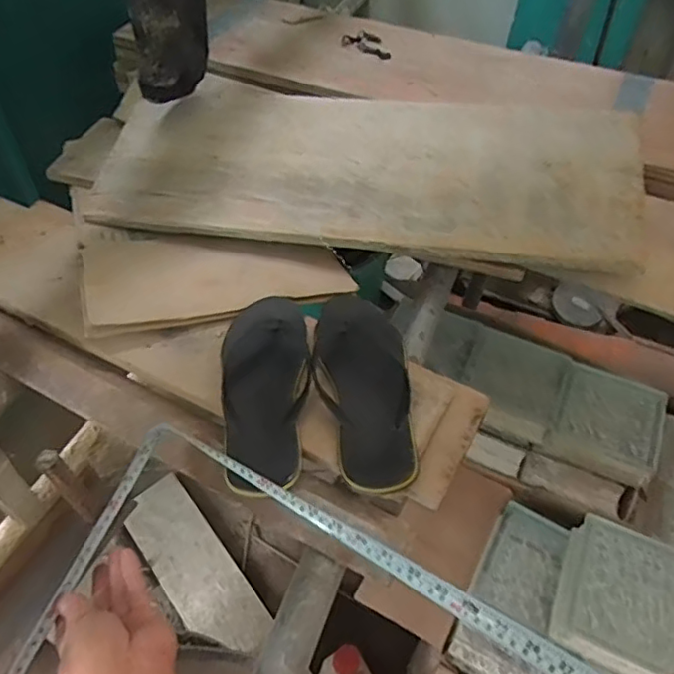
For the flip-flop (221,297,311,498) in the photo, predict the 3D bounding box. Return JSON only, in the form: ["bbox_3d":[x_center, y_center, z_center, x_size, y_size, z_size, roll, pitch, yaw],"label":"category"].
[{"bbox_3d":[-0.082,0.055,0.661,0.099,0.034,0.246,1,52,-4],"label":"flip-flop"}]

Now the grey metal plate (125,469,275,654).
[{"bbox_3d":[-0.328,0.533,1.359,0.157,0.024,0.438,-34,64,-20],"label":"grey metal plate"}]

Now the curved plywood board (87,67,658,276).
[{"bbox_3d":[0.033,-0.255,0.863,0.779,0.114,0.329,15,53,7],"label":"curved plywood board"}]

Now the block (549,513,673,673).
[{"bbox_3d":[0.445,0.396,0.883,0.204,0.069,0.195,22,54,12],"label":"block"}]

